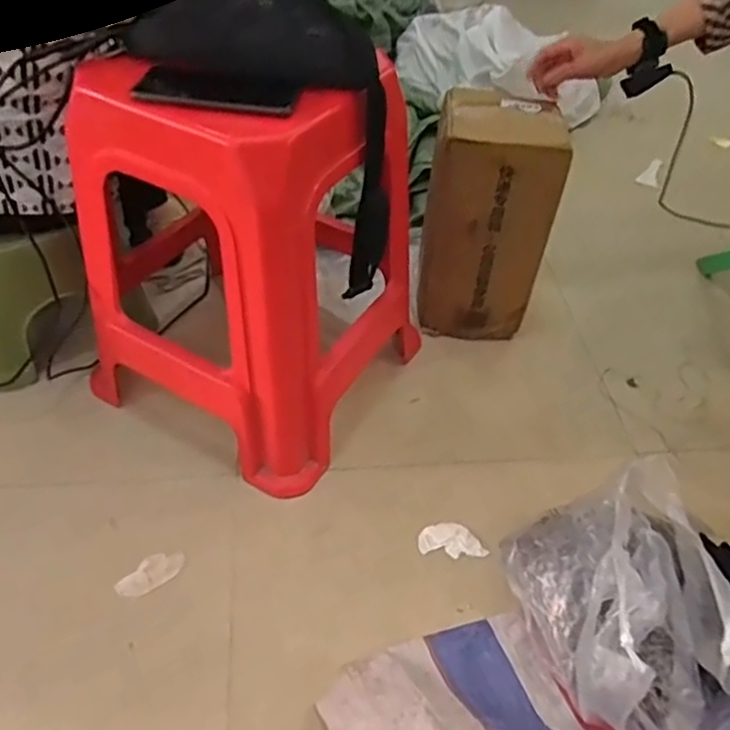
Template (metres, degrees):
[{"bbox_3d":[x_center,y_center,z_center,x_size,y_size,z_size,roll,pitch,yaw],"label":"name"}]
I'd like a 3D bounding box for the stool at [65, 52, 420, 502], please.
[{"bbox_3d":[-0.158,-0.157,0.911,0.370,0.477,0.354,24,50,20],"label":"stool"}]

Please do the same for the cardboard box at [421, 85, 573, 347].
[{"bbox_3d":[0.187,-0.222,1.064,0.182,0.384,0.146,5,46,2],"label":"cardboard box"}]

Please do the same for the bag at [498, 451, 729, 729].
[{"bbox_3d":[0.289,0.258,0.728,0.165,0.199,0.284,-13,48,-14],"label":"bag"}]

